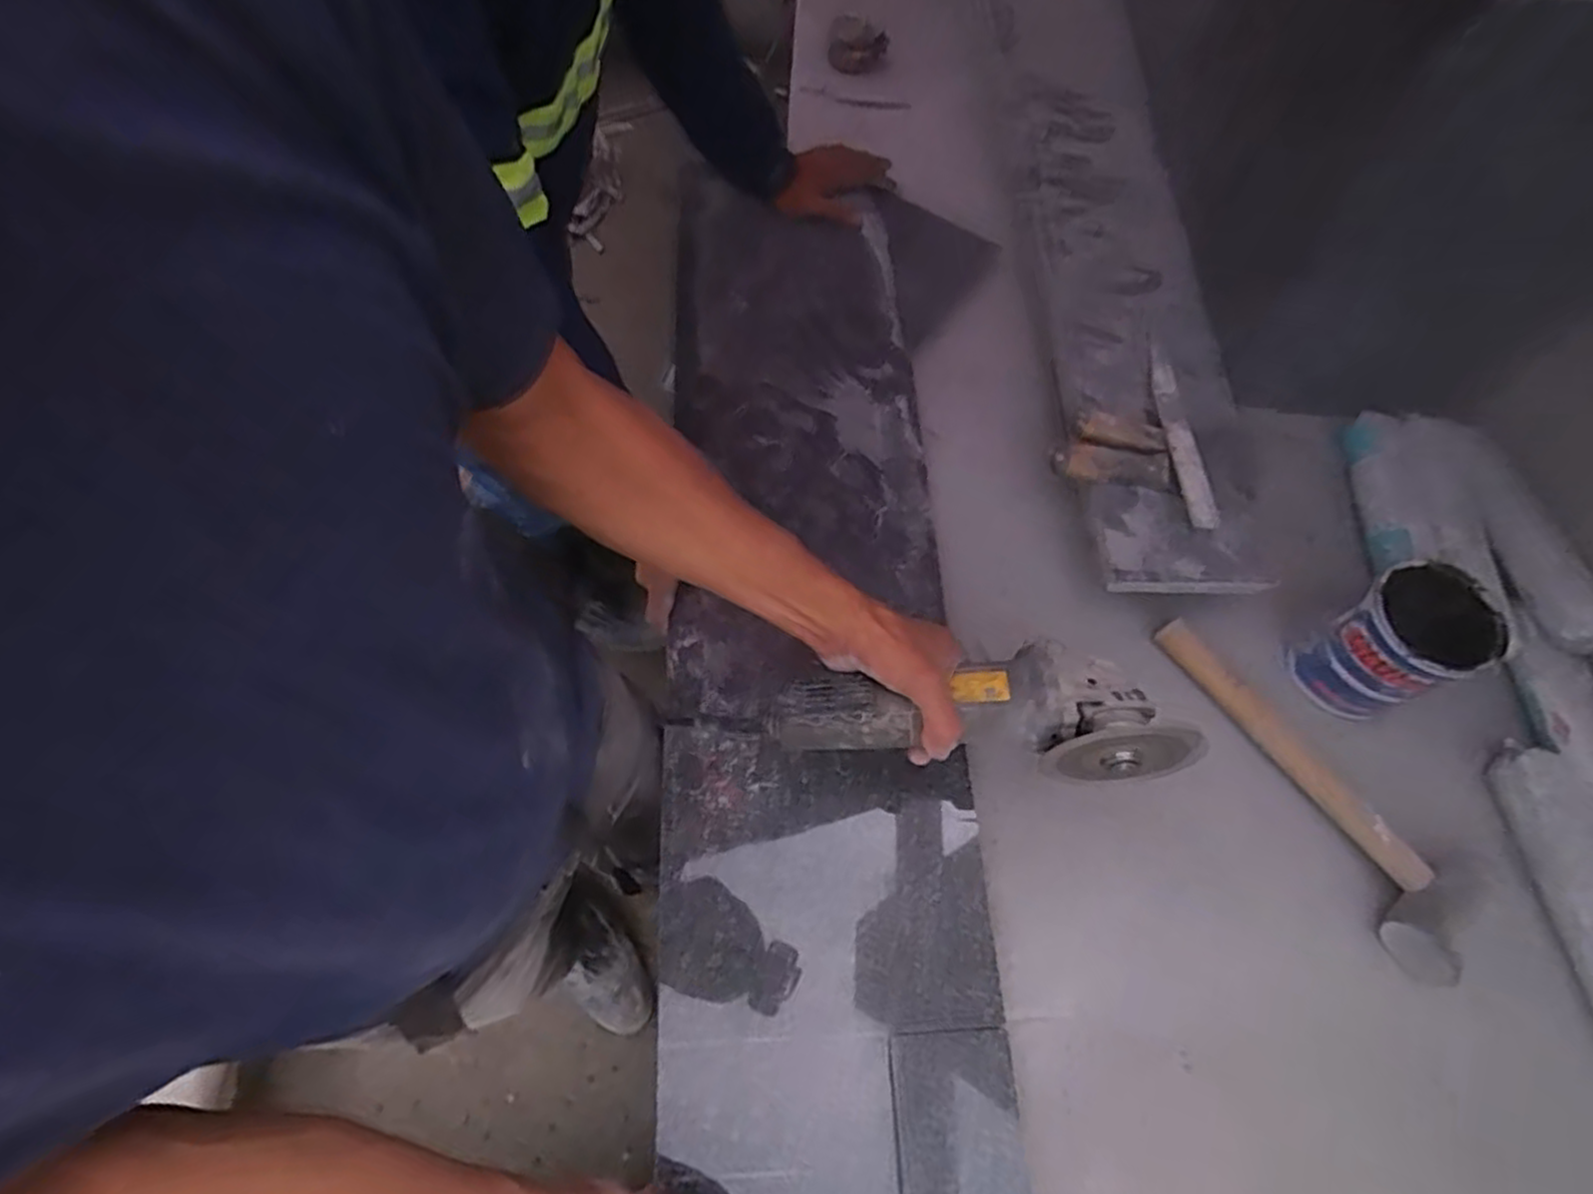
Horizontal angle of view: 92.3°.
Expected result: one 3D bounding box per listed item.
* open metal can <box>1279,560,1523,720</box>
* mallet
[{"bbox_3d":[0.512,0.039,0.661,0.105,0.115,0.094,-31,71,-15],"label":"open metal can"},{"bbox_3d":[0.424,0.153,0.644,0.096,0.059,0.323,-35,72,-16],"label":"mallet"}]

